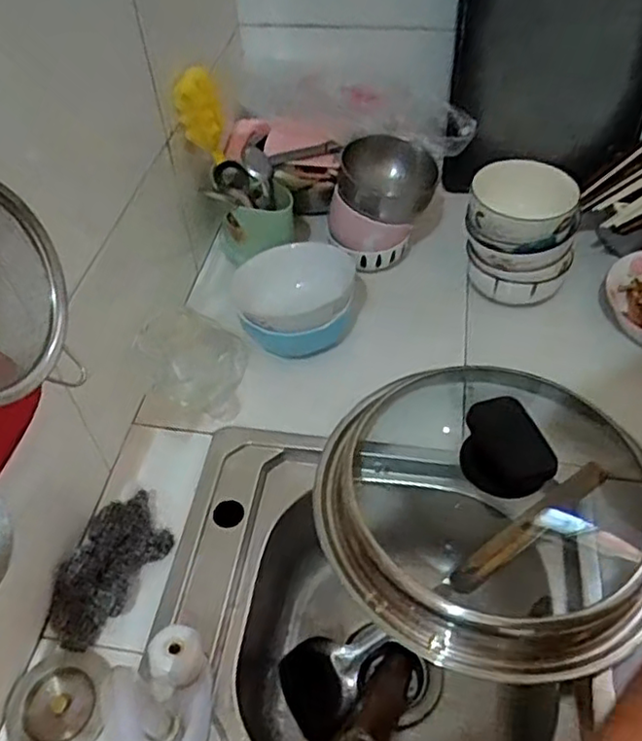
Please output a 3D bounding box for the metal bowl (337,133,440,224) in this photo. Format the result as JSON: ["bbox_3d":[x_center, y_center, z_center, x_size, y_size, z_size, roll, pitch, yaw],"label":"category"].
[{"bbox_3d":[0.077,-0.242,0.821,0.109,0.064,0.109,-1,49,1],"label":"metal bowl"}]

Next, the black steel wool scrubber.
[{"bbox_3d":[-0.203,0.182,0.616,0.078,0.029,0.142,20,53,18],"label":"black steel wool scrubber"}]

